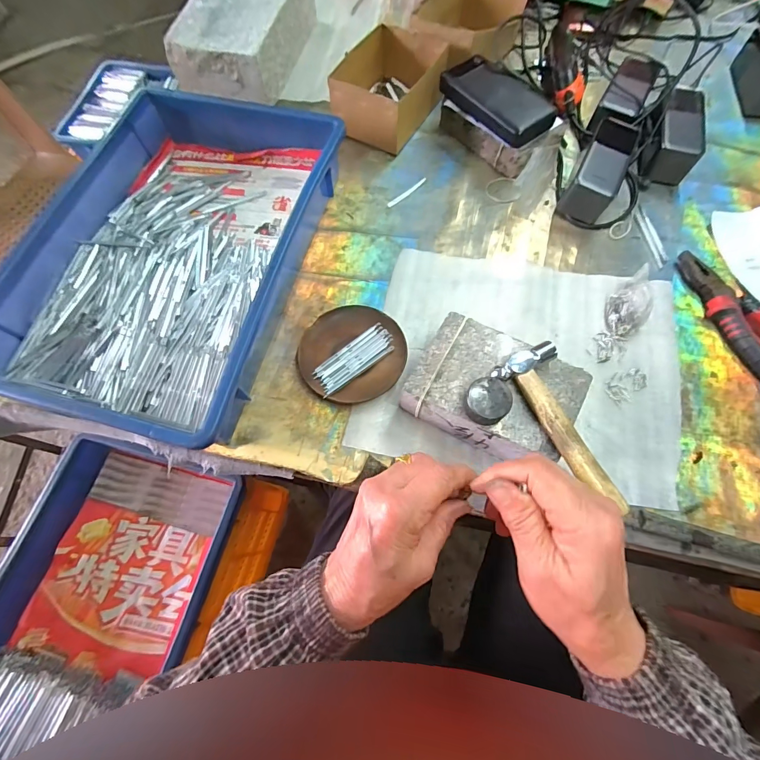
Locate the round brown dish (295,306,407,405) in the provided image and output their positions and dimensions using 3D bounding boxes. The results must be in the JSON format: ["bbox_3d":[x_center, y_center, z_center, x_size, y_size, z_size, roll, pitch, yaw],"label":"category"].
[{"bbox_3d":[-0.030,-0.028,0.422,0.116,0.017,0.112,0,69,1],"label":"round brown dish"}]

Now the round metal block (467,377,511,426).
[{"bbox_3d":[0.093,0.018,0.329,0.038,0.018,0.037,0,69,-1],"label":"round metal block"}]

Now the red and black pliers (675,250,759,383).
[{"bbox_3d":[0.420,-0.061,0.428,0.061,0.020,0.214,-23,70,-8],"label":"red and black pliers"}]

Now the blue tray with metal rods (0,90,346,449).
[{"bbox_3d":[-0.233,-0.154,0.446,0.281,0.078,0.426,13,69,6],"label":"blue tray with metal rods"}]

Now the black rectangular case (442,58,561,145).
[{"bbox_3d":[0.160,-0.385,0.516,0.078,0.025,0.157,-38,74,-14],"label":"black rectangular case"}]

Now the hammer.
[{"bbox_3d":[0.162,0.036,0.327,0.056,0.019,0.148,-27,71,-11],"label":"hammer"}]

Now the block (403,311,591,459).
[{"bbox_3d":[0.108,0.015,0.375,0.147,0.059,0.108,29,72,11],"label":"block"}]

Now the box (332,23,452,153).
[{"bbox_3d":[0.020,-0.420,0.547,0.126,0.073,0.177,30,72,12],"label":"box"}]

